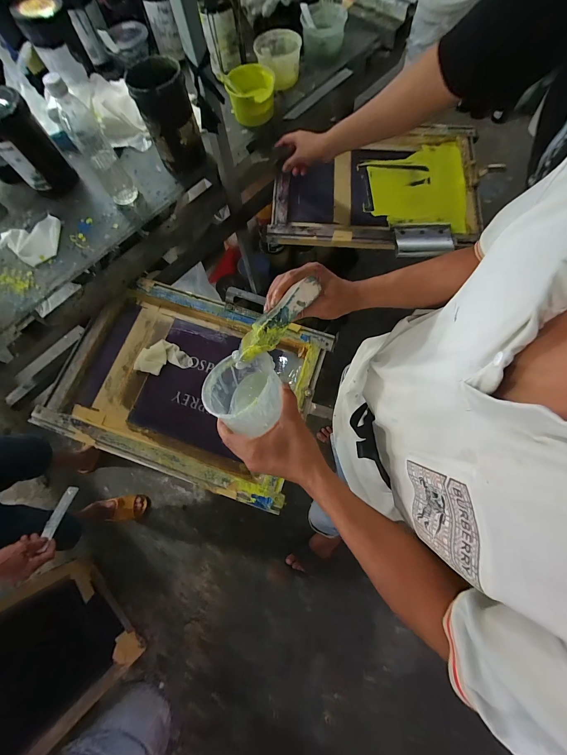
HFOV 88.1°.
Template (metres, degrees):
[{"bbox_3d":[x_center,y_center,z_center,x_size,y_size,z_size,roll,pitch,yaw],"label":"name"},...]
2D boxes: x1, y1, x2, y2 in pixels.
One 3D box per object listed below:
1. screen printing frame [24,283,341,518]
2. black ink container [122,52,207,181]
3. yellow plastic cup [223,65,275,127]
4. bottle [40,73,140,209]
[{"bbox_3d":[-0.212,0.007,0.662,0.551,0.046,0.400,18,73,6],"label":"screen printing frame"},{"bbox_3d":[-0.234,-0.527,0.613,0.102,0.165,0.091,-32,75,-10],"label":"black ink container"},{"bbox_3d":[-0.075,-0.655,0.684,0.106,0.073,0.110,0,72,0],"label":"yellow plastic cup"},{"bbox_3d":[-0.367,-0.452,0.577,0.061,0.200,0.058,-42,77,-12],"label":"bottle"}]

